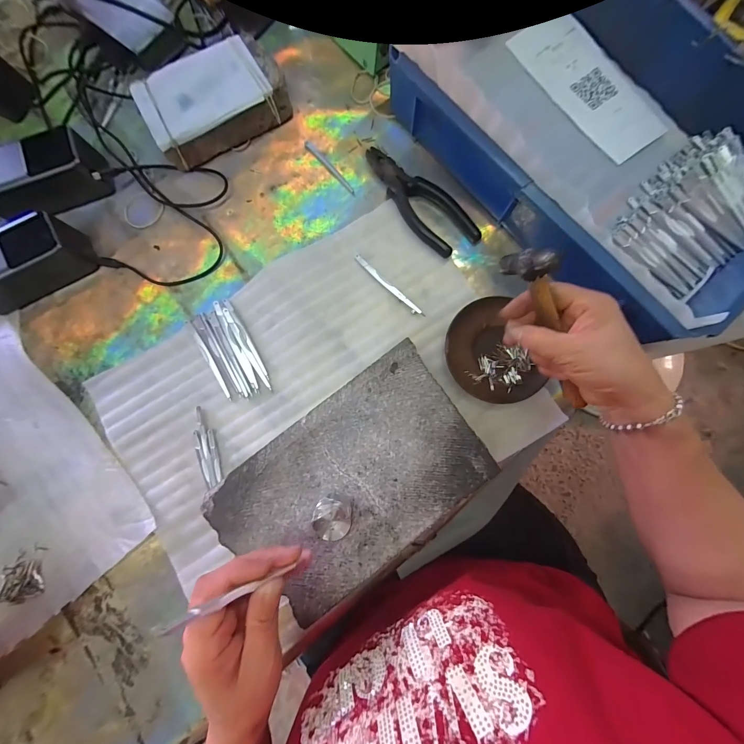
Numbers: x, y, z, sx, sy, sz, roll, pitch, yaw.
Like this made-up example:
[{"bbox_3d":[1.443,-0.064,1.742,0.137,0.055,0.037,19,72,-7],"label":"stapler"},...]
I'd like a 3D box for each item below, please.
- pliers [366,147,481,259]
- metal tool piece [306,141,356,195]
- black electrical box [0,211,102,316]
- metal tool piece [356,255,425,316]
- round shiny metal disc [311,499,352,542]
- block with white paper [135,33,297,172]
[{"bbox_3d":[0.051,-0.201,0.366,0.053,0.017,0.164,-45,84,-4],"label":"pliers"},{"bbox_3d":[-0.051,-0.250,0.379,0.009,0.004,0.089,-44,84,-4],"label":"metal tool piece"},{"bbox_3d":[-0.388,-0.121,0.345,0.128,0.054,0.056,-32,84,-3],"label":"black electrical box"},{"bbox_3d":[0.019,-0.100,0.363,0.106,0.005,0.008,44,86,5],"label":"metal tool piece"},{"bbox_3d":[-0.034,0.126,0.272,0.031,0.026,0.029,0,83,1],"label":"round shiny metal disc"},{"bbox_3d":[-0.185,-0.320,0.371,0.156,0.044,0.087,-30,84,-2],"label":"block with white paper"}]

